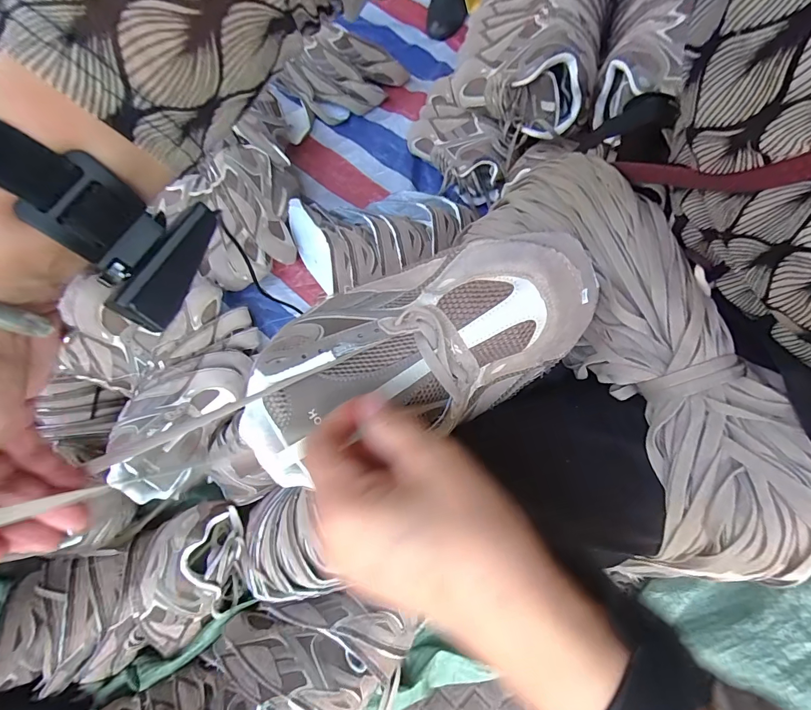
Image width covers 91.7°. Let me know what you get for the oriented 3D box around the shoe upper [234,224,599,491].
[{"bbox_3d":[0.014,-0.006,0.279,0.242,0.081,0.123,-21,71,-4],"label":"shoe upper"}]

